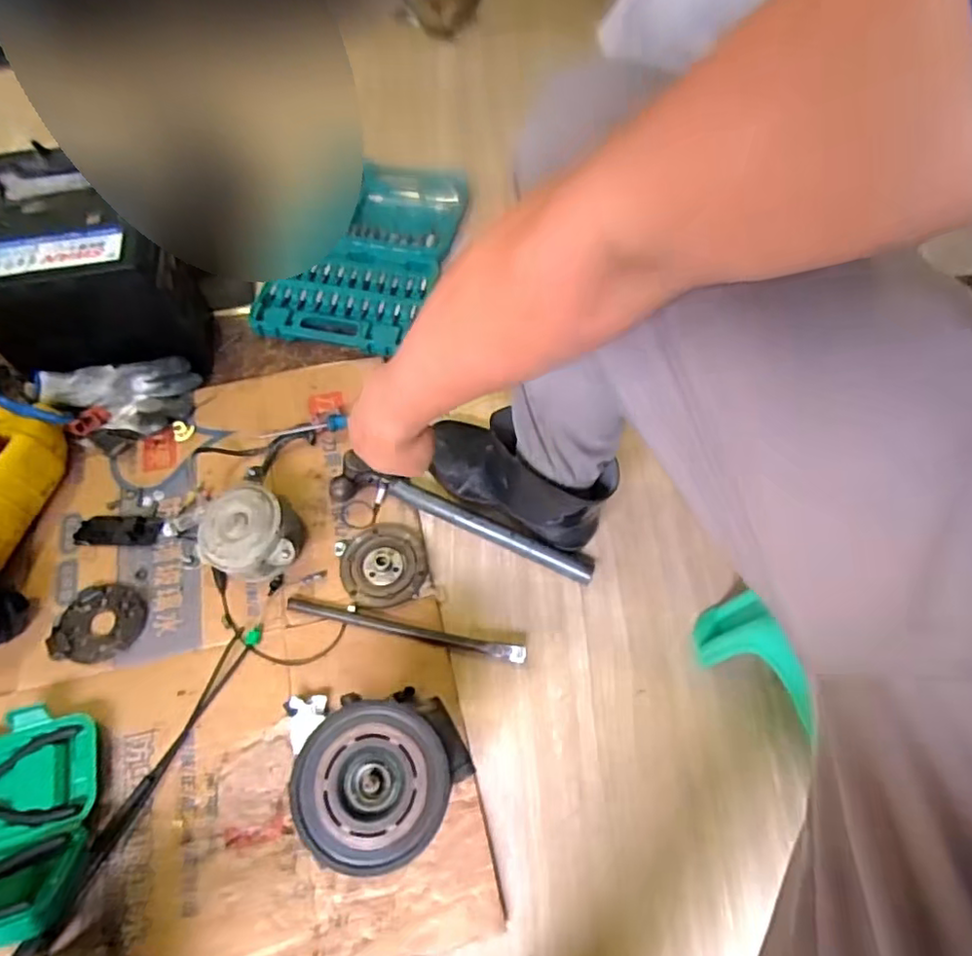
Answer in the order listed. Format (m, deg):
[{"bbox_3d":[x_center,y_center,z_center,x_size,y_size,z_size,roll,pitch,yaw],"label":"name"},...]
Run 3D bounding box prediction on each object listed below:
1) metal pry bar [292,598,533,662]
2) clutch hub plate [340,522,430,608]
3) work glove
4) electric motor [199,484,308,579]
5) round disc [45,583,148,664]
[{"bbox_3d":[-0.090,0.167,0.685,0.269,0.019,0.017,11,63,5],"label":"metal pry bar"},{"bbox_3d":[-0.119,0.100,0.725,0.096,0.014,0.101,0,63,-1],"label":"clutch hub plate"},{"bbox_3d":[-0.475,-0.103,0.808,0.183,0.054,0.096,-10,63,-6],"label":"work glove"},{"bbox_3d":[-0.268,0.060,0.708,0.108,0.080,0.105,-1,62,1],"label":"electric motor"},{"bbox_3d":[-0.430,0.160,0.694,0.086,0.020,0.087,0,63,-1],"label":"round disc"}]

